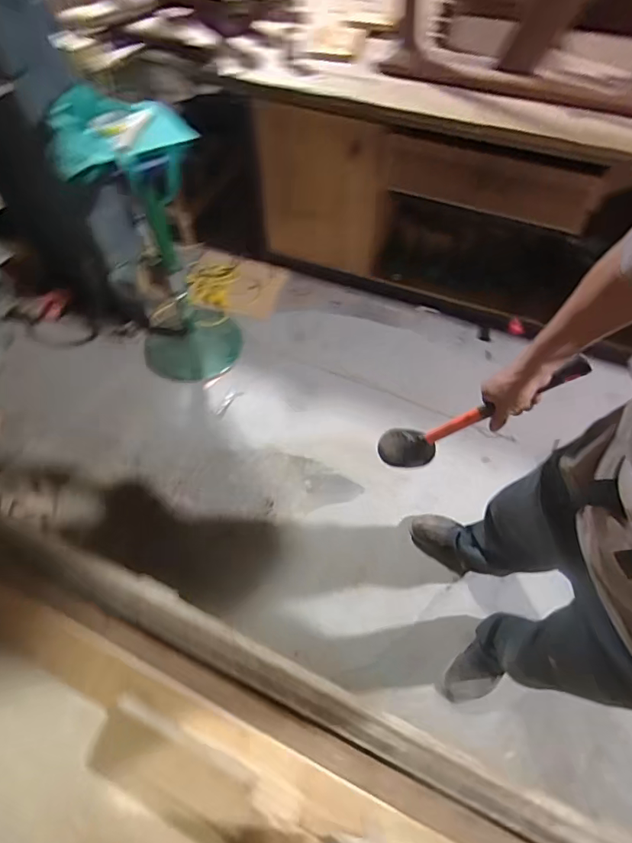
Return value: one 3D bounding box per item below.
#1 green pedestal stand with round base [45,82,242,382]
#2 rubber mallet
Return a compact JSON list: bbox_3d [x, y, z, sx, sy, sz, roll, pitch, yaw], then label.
[{"bbox_3d":[-0.533,-0.563,1.517,0.380,0.802,0.513,-31,63,-18],"label":"green pedestal stand with round base"},{"bbox_3d":[0.266,-0.010,0.749,0.349,0.086,0.054,-28,49,26],"label":"rubber mallet"}]

